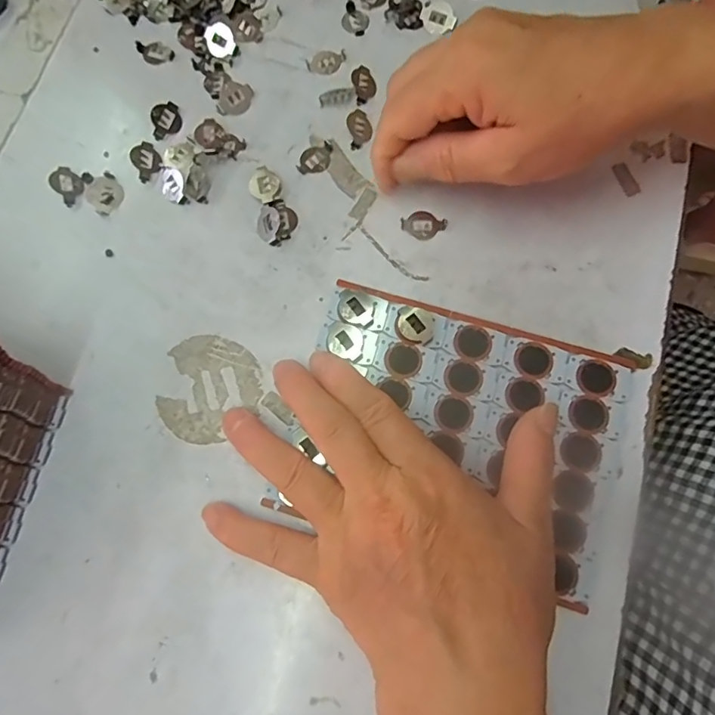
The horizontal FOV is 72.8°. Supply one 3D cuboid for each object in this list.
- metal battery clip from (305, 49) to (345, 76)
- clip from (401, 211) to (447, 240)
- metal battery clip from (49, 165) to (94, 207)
[{"bbox_3d":[-0.018,-0.172,0.282,0.023,0.004,0.015,-3,77,1],"label":"metal battery clip"},{"bbox_3d":[0.035,-0.071,0.256,0.023,0.004,0.015,23,79,6],"label":"clip"},{"bbox_3d":[-0.158,-0.096,0.264,0.017,0.007,0.021,34,80,8],"label":"metal battery clip"}]

